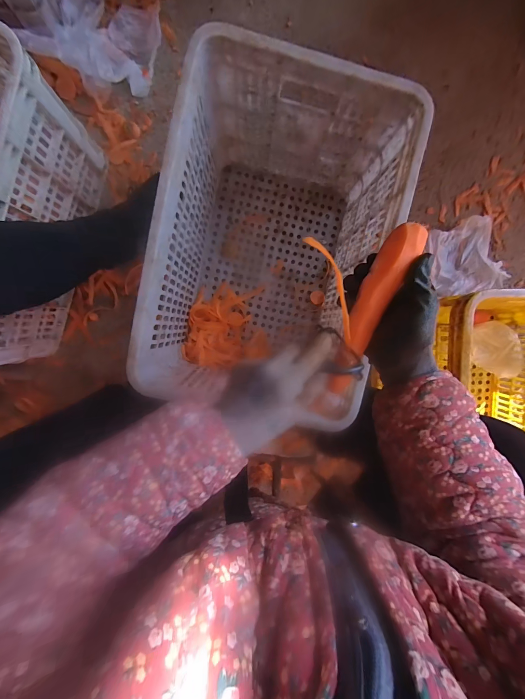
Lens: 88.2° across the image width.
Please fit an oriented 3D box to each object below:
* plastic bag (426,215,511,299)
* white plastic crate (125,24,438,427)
[{"bbox_3d":[0.510,-0.226,0.687,0.169,0.046,0.194,-24,96,-2],"label":"plastic bag"},{"bbox_3d":[0.009,-0.177,0.528,0.341,0.278,0.506,13,94,-5],"label":"white plastic crate"}]

